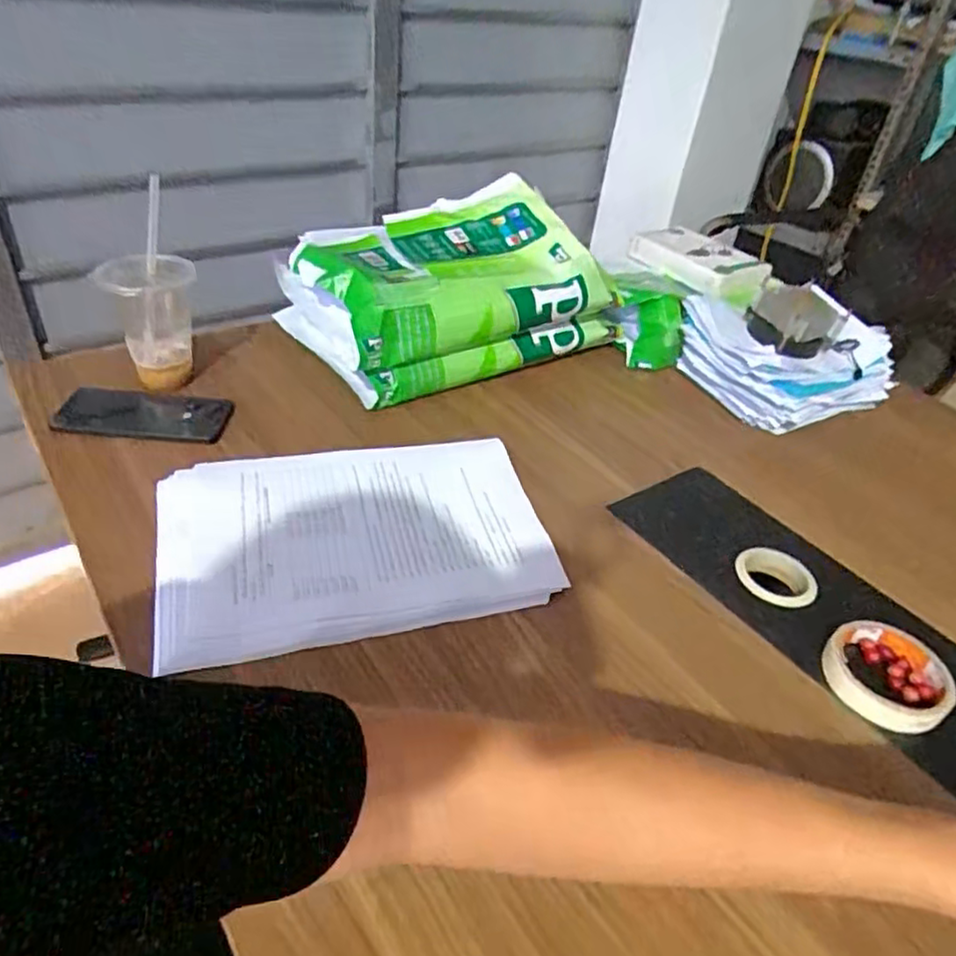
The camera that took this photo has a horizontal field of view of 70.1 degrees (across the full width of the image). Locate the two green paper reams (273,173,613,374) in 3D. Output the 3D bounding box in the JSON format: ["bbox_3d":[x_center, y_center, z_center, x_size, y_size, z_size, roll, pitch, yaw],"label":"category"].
[{"bbox_3d":[-0.044,-0.235,0.839,0.332,0.156,0.241,-18,46,-29],"label":"two green paper reams"}]

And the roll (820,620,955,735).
[{"bbox_3d":[0.320,0.155,0.533,0.091,0.028,0.087,5,39,-4],"label":"roll"}]

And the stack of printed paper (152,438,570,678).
[{"bbox_3d":[-0.105,0.047,0.585,0.308,0.026,0.211,-8,41,-17],"label":"stack of printed paper"}]

